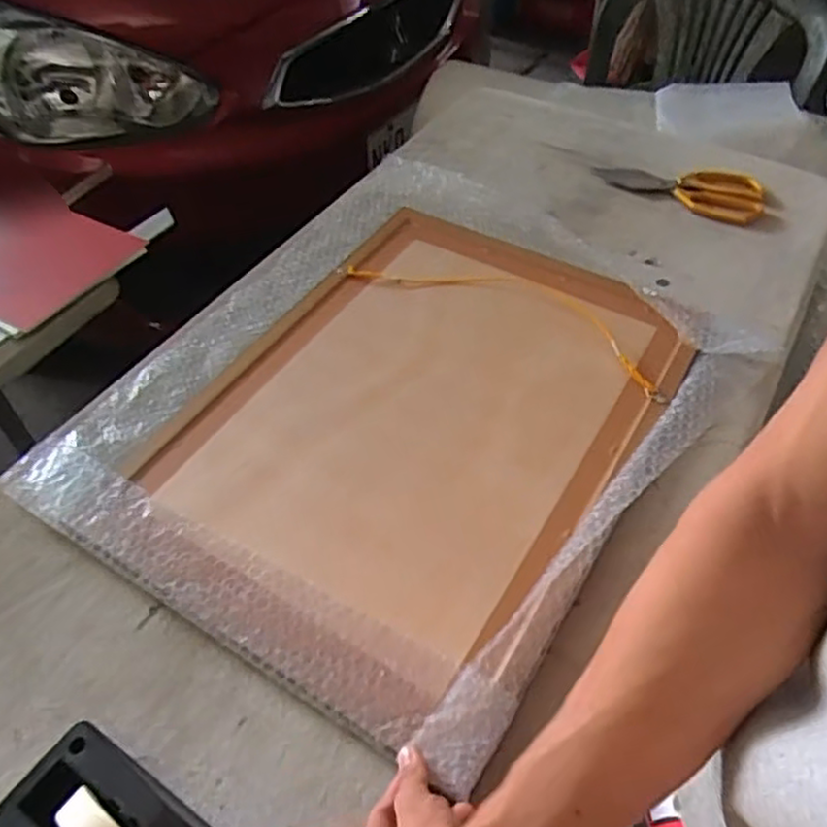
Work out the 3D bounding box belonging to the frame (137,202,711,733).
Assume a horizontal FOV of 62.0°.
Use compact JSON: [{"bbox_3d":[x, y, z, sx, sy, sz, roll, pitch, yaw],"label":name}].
[{"bbox_3d":[0.000,0.000,0.691,0.390,0.020,0.523,30,57,22],"label":"frame"}]

